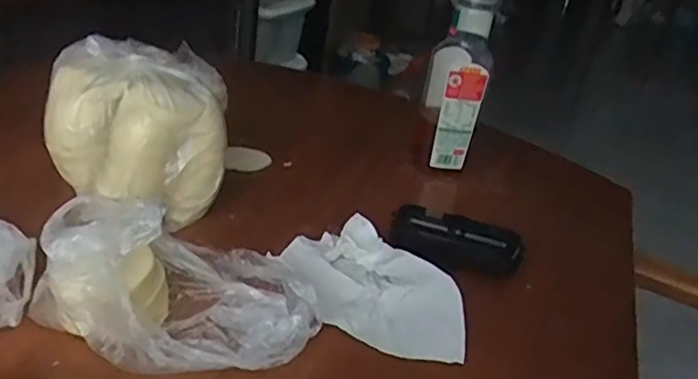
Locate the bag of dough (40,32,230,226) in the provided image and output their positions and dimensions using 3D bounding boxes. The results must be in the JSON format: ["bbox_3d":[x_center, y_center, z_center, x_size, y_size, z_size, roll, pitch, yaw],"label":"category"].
[{"bbox_3d":[-0.167,-0.041,0.514,0.140,0.125,0.107,-1,30,-22],"label":"bag of dough"}]

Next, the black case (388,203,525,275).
[{"bbox_3d":[0.094,0.044,0.551,0.111,0.033,0.040,16,27,12],"label":"black case"}]

